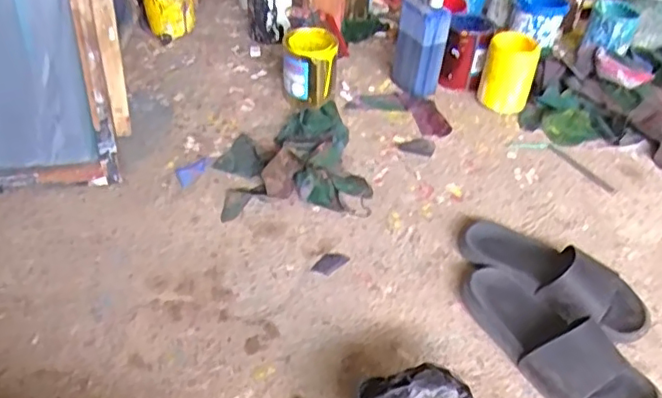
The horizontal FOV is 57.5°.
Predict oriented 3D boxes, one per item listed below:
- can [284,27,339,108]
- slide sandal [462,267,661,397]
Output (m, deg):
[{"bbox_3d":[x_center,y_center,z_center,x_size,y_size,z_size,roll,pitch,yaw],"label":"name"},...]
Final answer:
[{"bbox_3d":[-0.043,-0.268,1.240,0.108,0.124,0.131,0,41,-4],"label":"can"},{"bbox_3d":[0.284,0.187,0.799,0.105,0.071,0.281,-25,45,-29],"label":"slide sandal"}]

